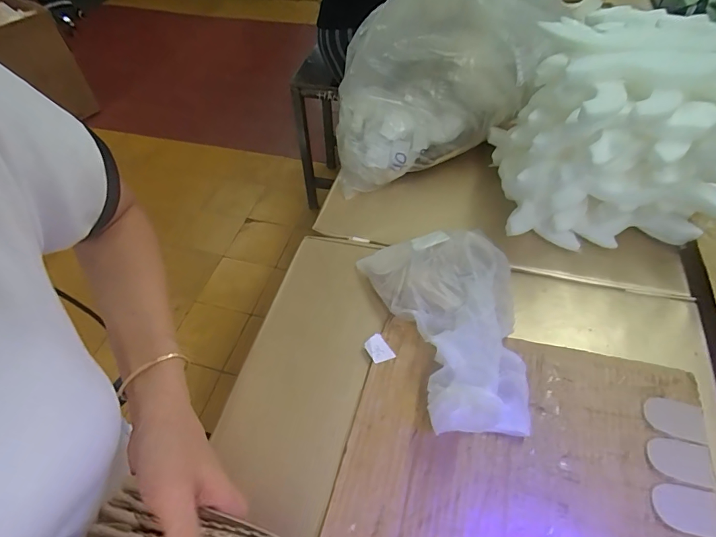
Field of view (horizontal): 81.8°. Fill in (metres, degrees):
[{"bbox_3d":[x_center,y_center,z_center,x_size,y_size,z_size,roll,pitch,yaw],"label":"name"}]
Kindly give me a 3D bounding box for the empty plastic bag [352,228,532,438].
[{"bbox_3d":[0.104,0.039,0.401,0.145,0.065,0.226,-15,51,-9],"label":"empty plastic bag"}]

